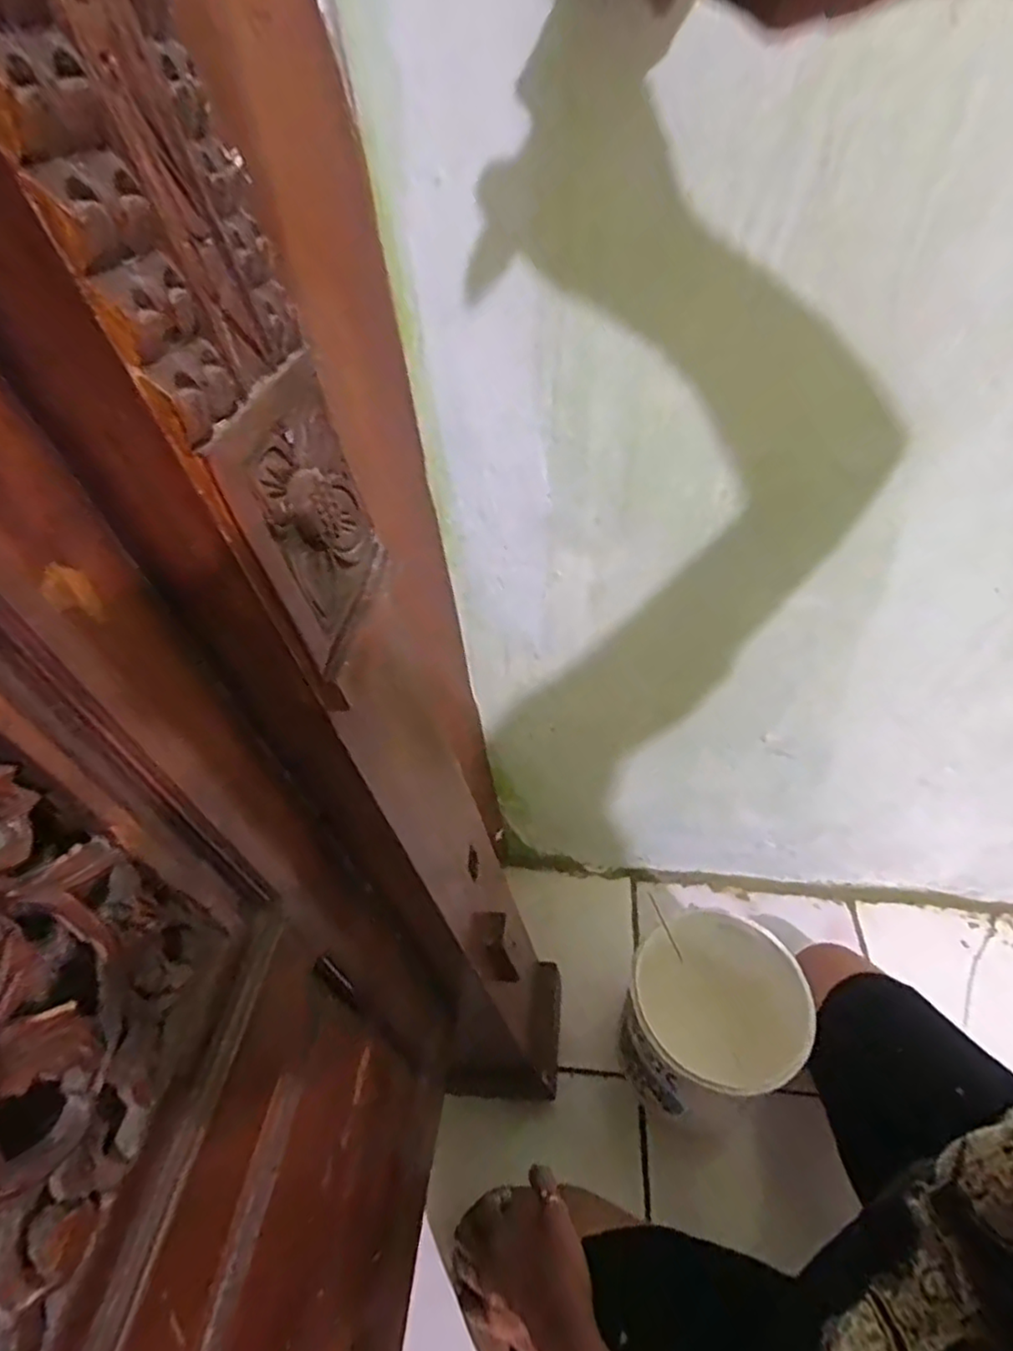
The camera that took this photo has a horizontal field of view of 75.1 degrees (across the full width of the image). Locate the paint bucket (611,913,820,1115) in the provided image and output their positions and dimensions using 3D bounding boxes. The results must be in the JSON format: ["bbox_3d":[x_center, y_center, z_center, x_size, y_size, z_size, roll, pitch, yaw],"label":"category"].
[{"bbox_3d":[0.225,0.372,0.741,0.173,0.158,0.162,-1,47,1],"label":"paint bucket"}]

